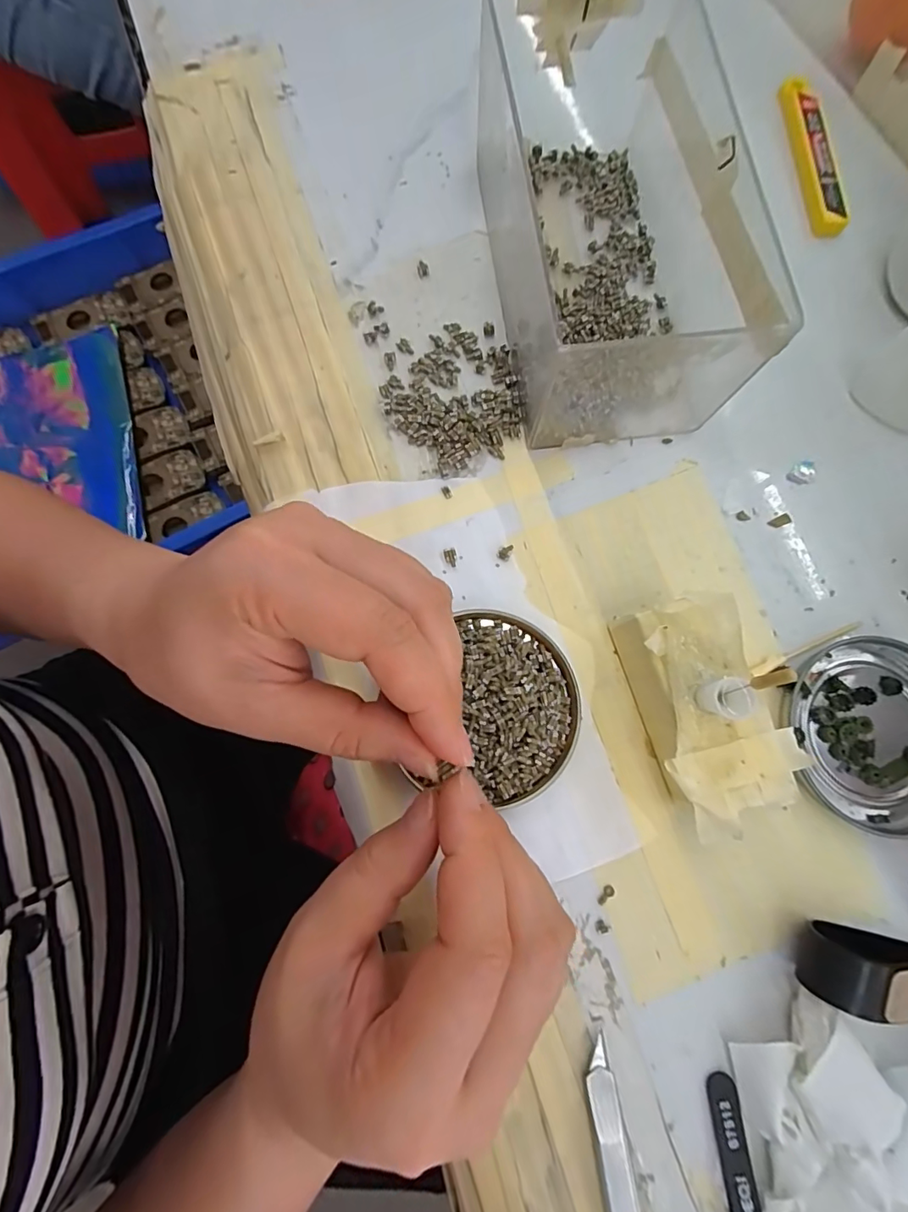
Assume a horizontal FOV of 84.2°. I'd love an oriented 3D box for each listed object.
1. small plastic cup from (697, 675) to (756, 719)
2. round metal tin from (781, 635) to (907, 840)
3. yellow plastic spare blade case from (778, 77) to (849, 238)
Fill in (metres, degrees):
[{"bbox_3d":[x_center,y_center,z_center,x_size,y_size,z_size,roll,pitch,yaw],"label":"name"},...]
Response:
[{"bbox_3d":[0.096,0.032,0.178,0.011,0.017,0.013,3,78,-1],"label":"small plastic cup"},{"bbox_3d":[0.182,0.054,0.213,0.072,0.009,0.076,-21,79,-5],"label":"round metal tin"},{"bbox_3d":[0.196,-0.247,0.276,0.020,0.008,0.098,-5,78,-2],"label":"yellow plastic spare blade case"}]

